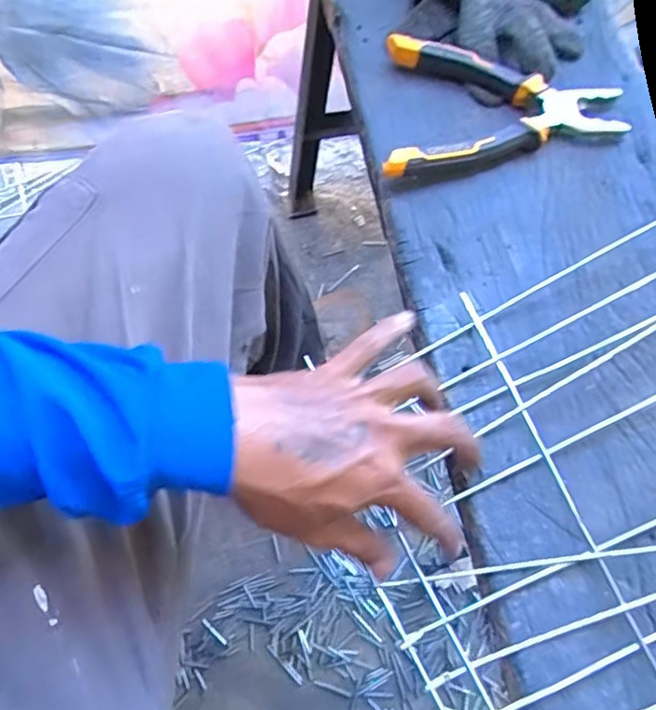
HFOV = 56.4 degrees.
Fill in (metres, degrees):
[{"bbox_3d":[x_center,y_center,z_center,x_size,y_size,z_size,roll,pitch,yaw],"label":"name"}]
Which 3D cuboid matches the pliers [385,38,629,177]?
[{"bbox_3d":[0.128,-0.207,0.479,0.200,0.031,0.120,-13,73,-5],"label":"pliers"}]

